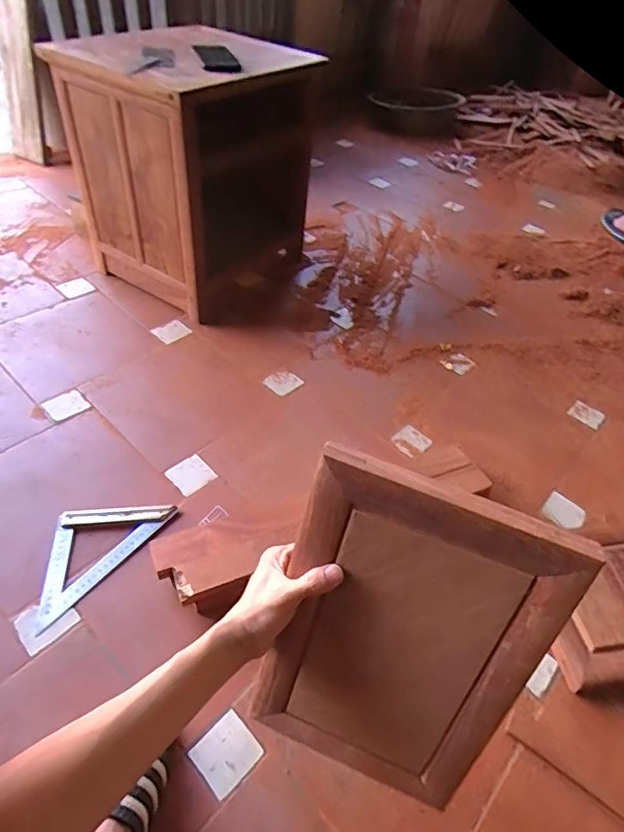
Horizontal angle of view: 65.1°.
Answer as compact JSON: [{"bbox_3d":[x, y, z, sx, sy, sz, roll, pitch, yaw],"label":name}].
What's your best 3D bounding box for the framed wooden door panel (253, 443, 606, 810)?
[{"bbox_3d":[0.080,0.227,0.480,0.231,0.362,0.024,19,27,10],"label":"framed wooden door panel"}]

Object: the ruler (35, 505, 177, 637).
[{"bbox_3d":[-0.344,0.197,0.759,0.117,0.015,0.242,29,50,20],"label":"ruler"}]

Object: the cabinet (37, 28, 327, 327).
[{"bbox_3d":[-0.281,-0.602,1.225,0.421,0.497,0.493,32,51,23],"label":"cabinet"}]

